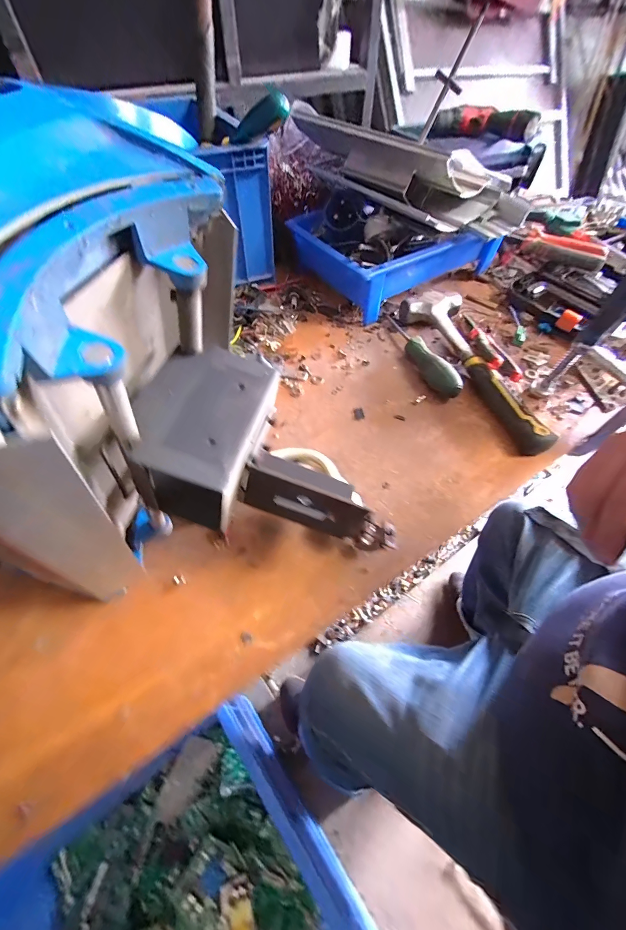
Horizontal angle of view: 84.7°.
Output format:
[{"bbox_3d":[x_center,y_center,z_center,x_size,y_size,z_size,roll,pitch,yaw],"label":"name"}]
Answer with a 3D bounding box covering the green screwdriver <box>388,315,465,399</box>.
[{"bbox_3d":[0.149,-0.161,0.484,0.027,0.034,0.176,-15,59,-13],"label":"green screwdriver"}]

